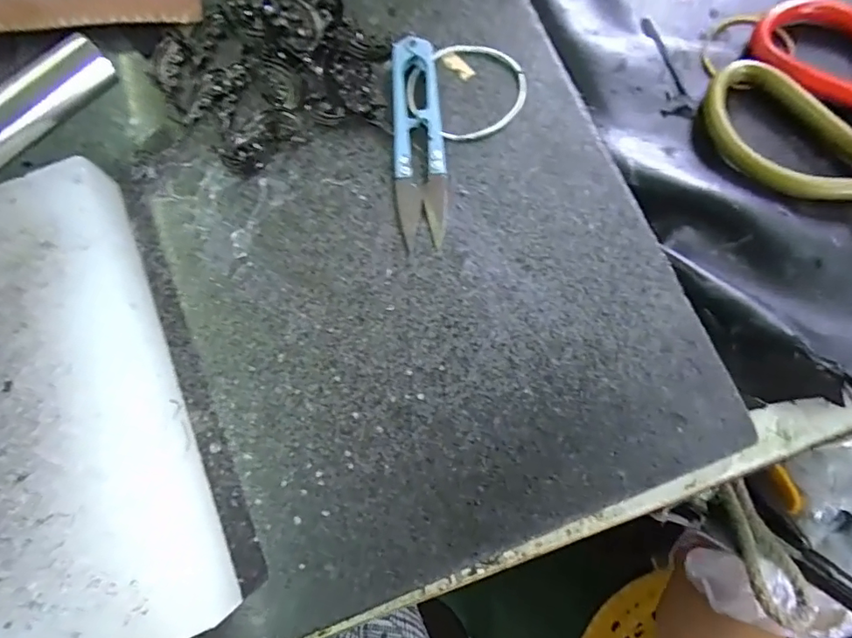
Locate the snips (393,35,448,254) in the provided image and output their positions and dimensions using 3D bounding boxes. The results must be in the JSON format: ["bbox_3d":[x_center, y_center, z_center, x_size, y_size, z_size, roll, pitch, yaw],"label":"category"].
[{"bbox_3d":[-0.003,-0.083,0.228,0.023,0.010,0.100,-2,78,-1],"label":"snips"}]

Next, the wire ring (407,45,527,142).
[{"bbox_3d":[0.020,-0.112,0.237,0.055,0.004,0.051,0,78,0],"label":"wire ring"}]

